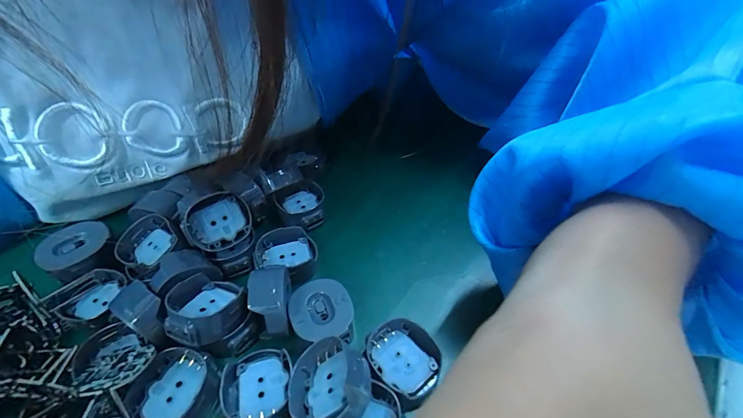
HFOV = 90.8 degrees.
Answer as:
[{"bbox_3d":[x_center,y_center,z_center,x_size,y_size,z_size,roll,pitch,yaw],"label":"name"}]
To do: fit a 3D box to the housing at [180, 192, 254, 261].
[{"bbox_3d":[-0.071,0.008,0.172,0.028,0.028,0.012,-22,11,-20],"label":"housing"}]

